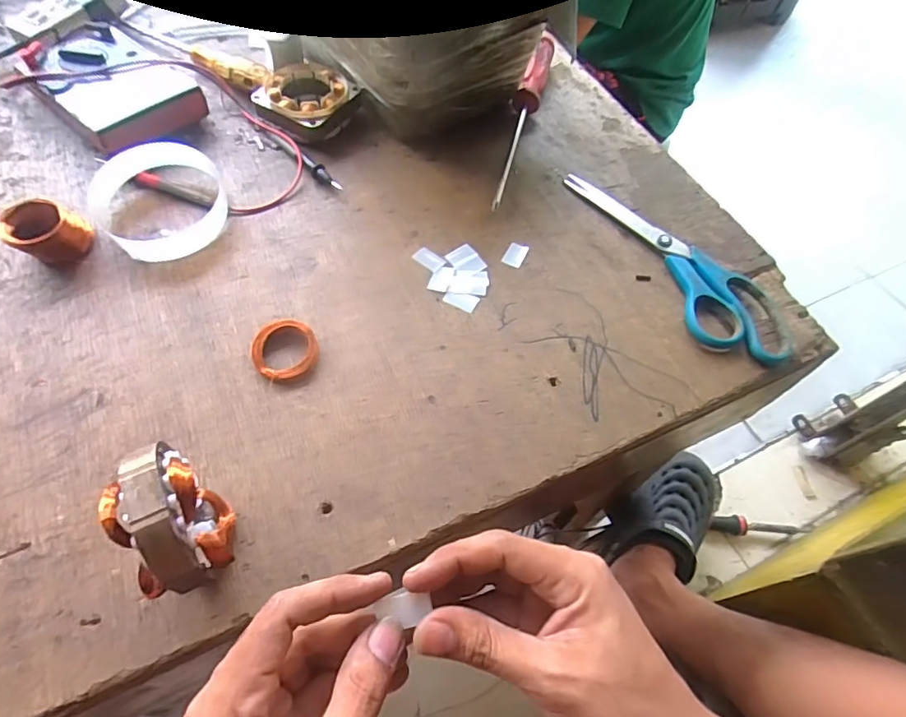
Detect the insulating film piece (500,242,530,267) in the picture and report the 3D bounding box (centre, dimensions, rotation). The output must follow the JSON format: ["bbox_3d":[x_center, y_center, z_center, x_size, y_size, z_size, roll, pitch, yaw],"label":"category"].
[{"bbox_3d":[0.052,-0.085,0.431,0.016,0.004,0.024,25,60,10],"label":"insulating film piece"}]

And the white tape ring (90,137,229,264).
[{"bbox_3d":[-0.233,-0.126,0.416,0.097,0.030,0.105,2,59,-3],"label":"white tape ring"}]

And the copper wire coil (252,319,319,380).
[{"bbox_3d":[-0.117,-0.006,0.366,0.043,0.015,0.041,2,59,-3],"label":"copper wire coil"}]

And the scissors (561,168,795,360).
[{"bbox_3d":[0.177,-0.085,0.433,0.072,0.014,0.231,-25,64,-18],"label":"scissors"}]

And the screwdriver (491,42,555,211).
[{"bbox_3d":[0.067,-0.235,0.509,0.024,0.026,0.249,15,59,4],"label":"screwdriver"}]

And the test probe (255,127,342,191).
[{"bbox_3d":[-0.139,-0.180,0.468,0.110,0.011,0.010,40,64,18],"label":"test probe"}]

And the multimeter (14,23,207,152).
[{"bbox_3d":[-0.312,-0.244,0.479,0.149,0.036,0.105,39,63,18],"label":"multimeter"}]

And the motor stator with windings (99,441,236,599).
[{"bbox_3d":[-0.143,0.085,0.273,0.042,0.074,0.066,-33,67,-22],"label":"motor stator with windings"}]

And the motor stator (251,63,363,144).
[{"bbox_3d":[-0.138,-0.236,0.492,0.077,0.031,0.082,26,60,11],"label":"motor stator"}]

